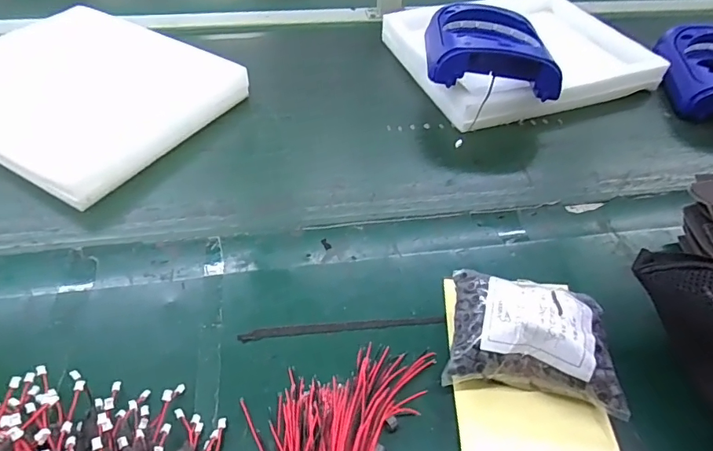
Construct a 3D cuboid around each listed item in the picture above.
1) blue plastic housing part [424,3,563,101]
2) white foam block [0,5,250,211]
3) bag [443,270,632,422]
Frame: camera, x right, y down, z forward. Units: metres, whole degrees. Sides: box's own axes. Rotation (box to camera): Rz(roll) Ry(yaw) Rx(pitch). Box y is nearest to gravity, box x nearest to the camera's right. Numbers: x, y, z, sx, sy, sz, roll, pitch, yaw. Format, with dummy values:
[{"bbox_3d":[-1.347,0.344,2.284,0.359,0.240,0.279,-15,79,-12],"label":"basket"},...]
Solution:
[{"bbox_3d":[0.181,-0.252,0.645,0.156,0.054,0.189,5,48,0],"label":"blue plastic housing part"},{"bbox_3d":[-0.375,-0.187,0.641,0.348,0.050,0.283,27,52,19],"label":"white foam block"},{"bbox_3d":[0.146,0.094,0.396,0.134,0.059,0.101,9,48,4],"label":"bag"}]

